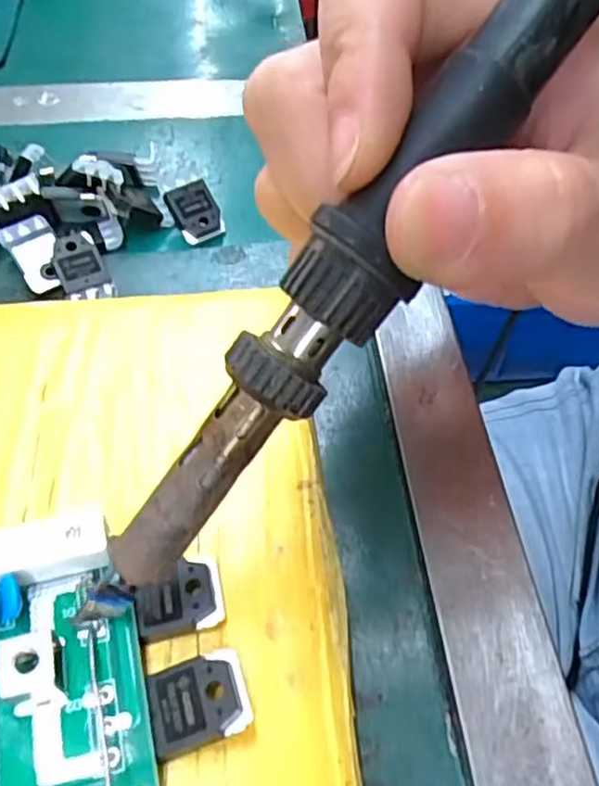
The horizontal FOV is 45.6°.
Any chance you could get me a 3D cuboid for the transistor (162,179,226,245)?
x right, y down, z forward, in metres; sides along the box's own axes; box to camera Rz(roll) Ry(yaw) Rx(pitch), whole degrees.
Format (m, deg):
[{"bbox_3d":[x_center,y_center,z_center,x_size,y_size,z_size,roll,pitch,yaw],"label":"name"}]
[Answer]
[{"bbox_3d":[-0.037,-0.064,0.251,0.016,0.004,0.020,-27,93,-8],"label":"transistor"}]

